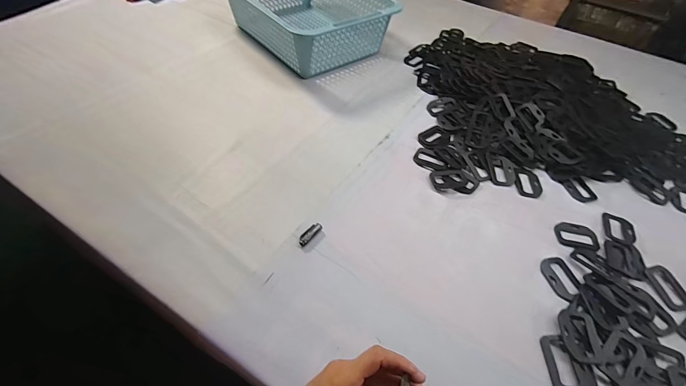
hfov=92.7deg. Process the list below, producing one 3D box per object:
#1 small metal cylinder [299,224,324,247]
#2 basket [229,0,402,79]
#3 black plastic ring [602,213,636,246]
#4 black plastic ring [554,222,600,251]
[{"bbox_3d":[-0.047,0.058,0.464,0.016,0.007,0.041,35,57,22],"label":"small metal cylinder"},{"bbox_3d":[-0.081,-0.449,0.807,0.305,0.119,0.385,-31,60,-25],"label":"basket"},{"bbox_3d":[0.428,0.055,0.507,0.042,0.005,0.058,20,53,12],"label":"black plastic ring"},{"bbox_3d":[0.354,0.065,0.497,0.060,0.004,0.047,11,52,5],"label":"black plastic ring"}]

